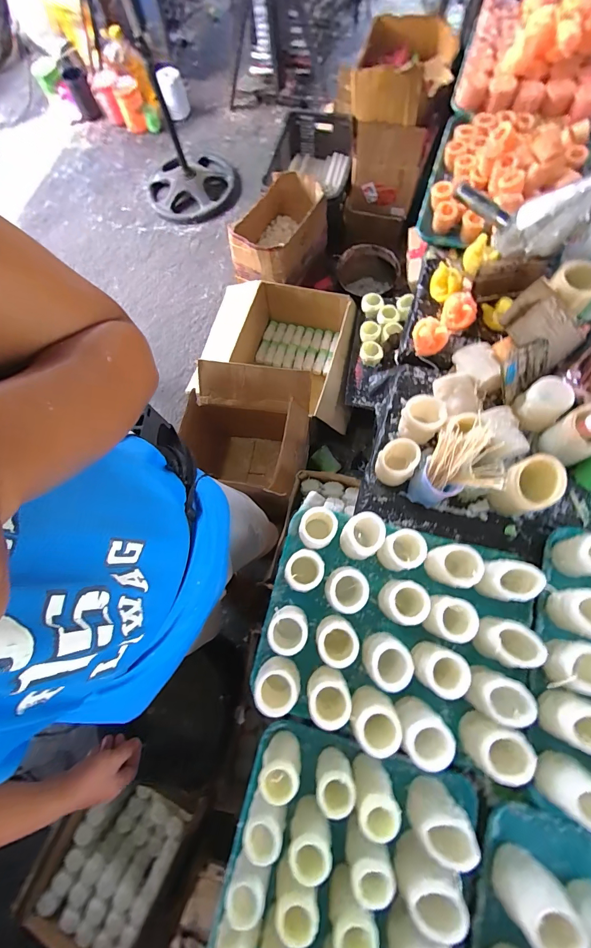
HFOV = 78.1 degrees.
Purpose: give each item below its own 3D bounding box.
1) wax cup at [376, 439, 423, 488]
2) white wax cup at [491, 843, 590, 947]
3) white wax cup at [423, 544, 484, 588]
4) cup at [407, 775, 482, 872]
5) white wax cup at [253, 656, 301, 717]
[{"bbox_3d":[0.189,-0.020,0.682,0.068,0.088,0.067,31,76,11],"label":"wax cup"},{"bbox_3d":[0.316,0.558,0.477,0.072,0.094,0.069,-1,72,2],"label":"white wax cup"},{"bbox_3d":[0.262,0.157,0.614,0.070,0.095,0.067,-1,72,2],"label":"white wax cup"},{"bbox_3d":[0.209,0.501,0.526,0.068,0.093,0.064,-1,72,2],"label":"cup"},{"bbox_3d":[-0.026,0.334,0.580,0.062,0.115,0.068,-1,72,2],"label":"white wax cup"}]

